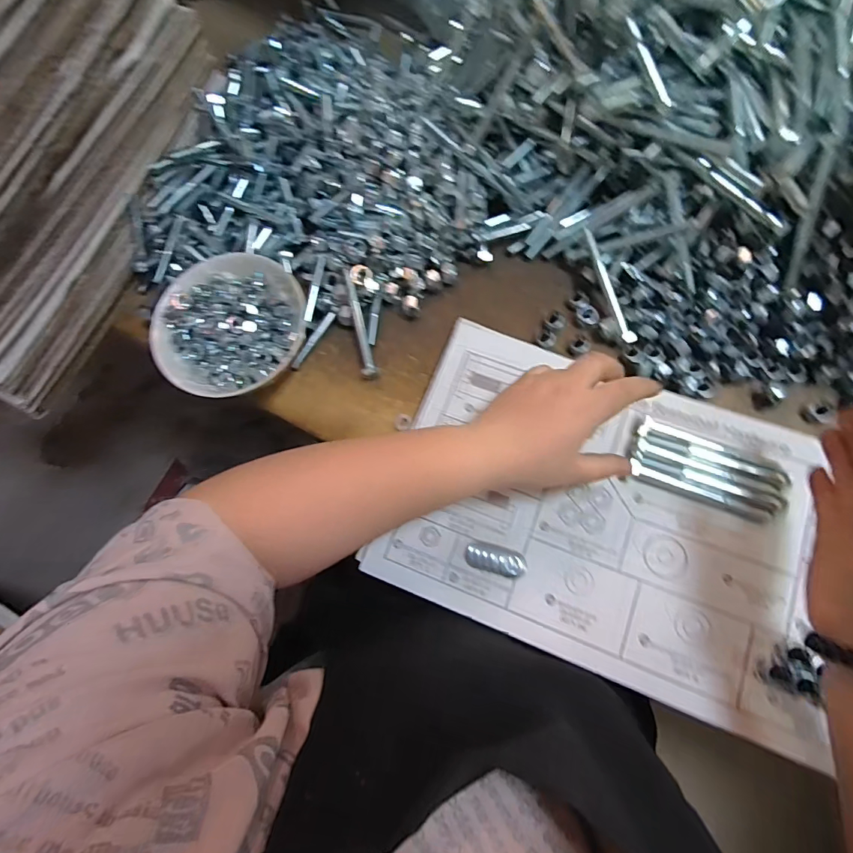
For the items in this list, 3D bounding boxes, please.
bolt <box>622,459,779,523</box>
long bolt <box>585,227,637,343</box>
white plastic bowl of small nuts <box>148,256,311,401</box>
[{"bbox_3d":[0.210,0.051,0.352,0.100,0.007,0.013,20,74,14],"label":"bolt"},{"bbox_3d":[0.159,-0.124,0.399,0.012,0.007,0.107,-18,85,-4],"label":"long bolt"},{"bbox_3d":[-0.173,-0.088,0.413,0.121,0.042,0.131,-2,76,7],"label":"white plastic bowl of small nuts"}]

